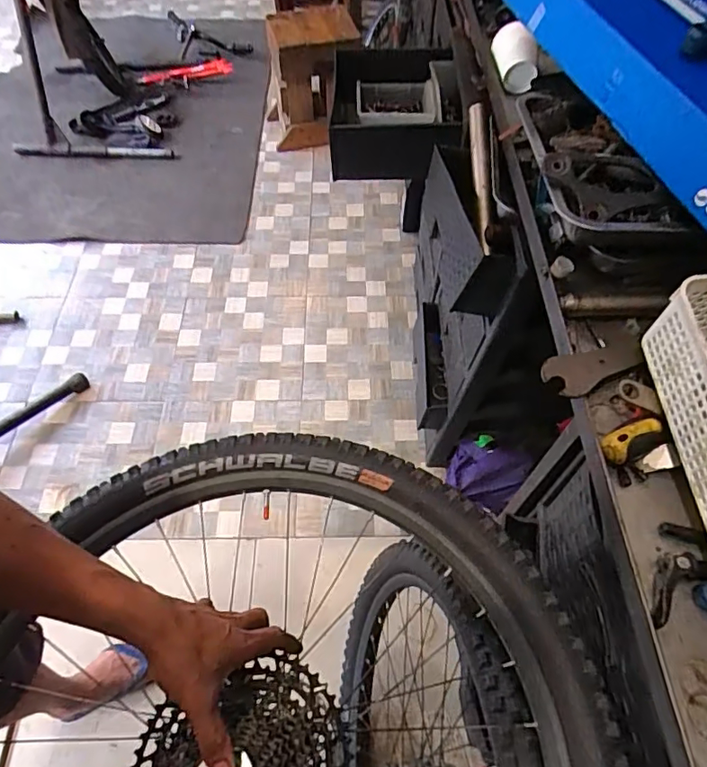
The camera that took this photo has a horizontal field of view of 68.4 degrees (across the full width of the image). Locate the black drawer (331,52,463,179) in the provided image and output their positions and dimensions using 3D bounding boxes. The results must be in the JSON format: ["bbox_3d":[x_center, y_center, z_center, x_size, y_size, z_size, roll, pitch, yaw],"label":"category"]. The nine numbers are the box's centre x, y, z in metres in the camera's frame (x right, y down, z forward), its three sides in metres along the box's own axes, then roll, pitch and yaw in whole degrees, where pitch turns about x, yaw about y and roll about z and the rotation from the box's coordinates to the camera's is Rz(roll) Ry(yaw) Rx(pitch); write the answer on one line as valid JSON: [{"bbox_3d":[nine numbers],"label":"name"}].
[{"bbox_3d":[0.084,-0.575,1.119,0.283,0.137,0.328,8,58,5],"label":"black drawer"}]

